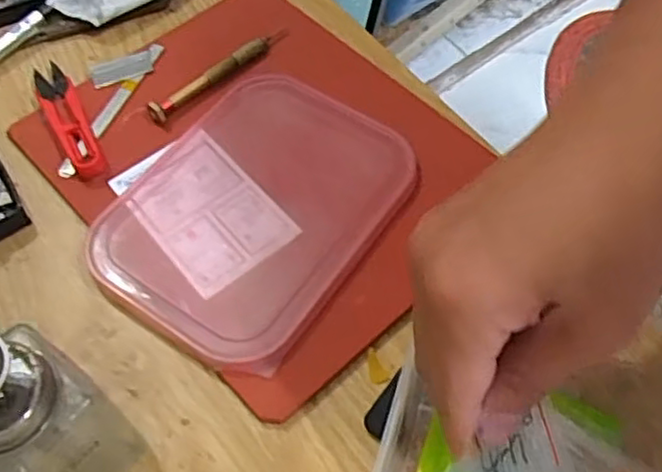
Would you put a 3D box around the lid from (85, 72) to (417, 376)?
[{"bbox_3d":[-0.040,-0.017,0.385,0.129,0.013,0.174,30,64,16],"label":"lid"}]

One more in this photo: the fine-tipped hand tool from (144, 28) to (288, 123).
[{"bbox_3d":[-0.068,-0.103,0.432,0.106,0.011,0.010,-40,67,-21],"label":"fine-tipped hand tool"}]

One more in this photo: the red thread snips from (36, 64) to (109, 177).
[{"bbox_3d":[-0.159,-0.072,0.414,0.021,0.013,0.102,-25,63,-14],"label":"red thread snips"}]

